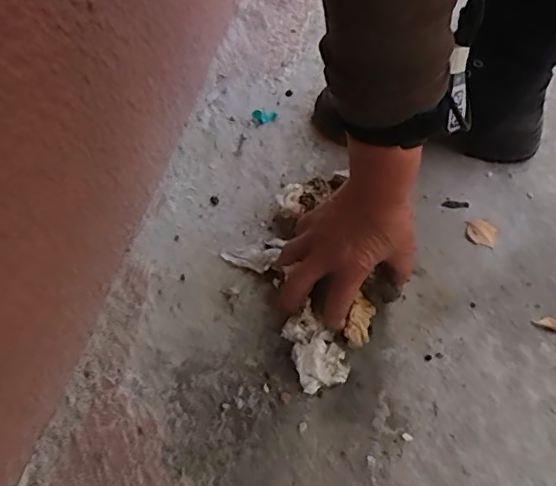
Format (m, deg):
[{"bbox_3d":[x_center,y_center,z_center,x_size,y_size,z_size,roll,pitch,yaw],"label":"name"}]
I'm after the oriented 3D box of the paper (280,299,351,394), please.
[{"bbox_3d":[0.033,0.094,0.504,0.045,0.017,0.068,-20,61,-12],"label":"paper"}]

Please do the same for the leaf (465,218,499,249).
[{"bbox_3d":[0.215,-0.011,0.589,0.034,0.004,0.034,18,60,10],"label":"leaf"}]

